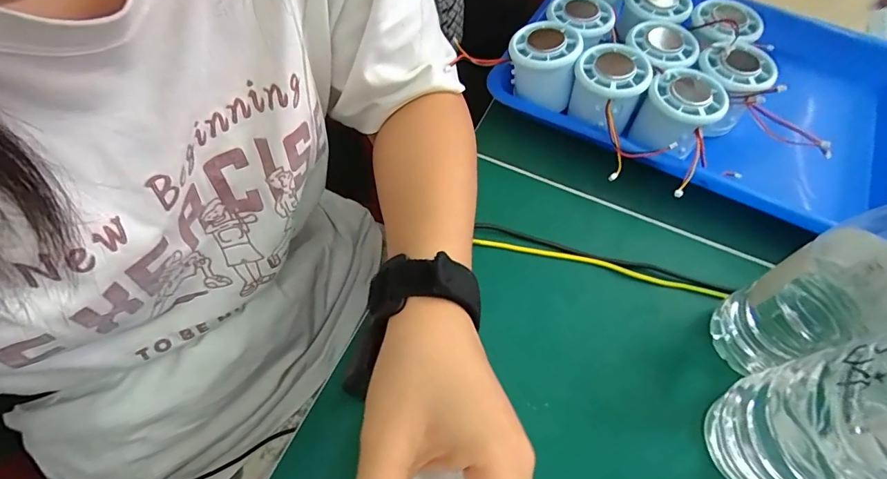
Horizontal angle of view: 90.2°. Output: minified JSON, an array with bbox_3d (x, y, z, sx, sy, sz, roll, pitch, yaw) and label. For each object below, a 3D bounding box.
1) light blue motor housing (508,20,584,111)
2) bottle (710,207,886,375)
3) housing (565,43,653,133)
[{"bbox_3d":[0.083,-0.148,0.366,0.059,0.043,0.058,23,61,9],"label":"light blue motor housing"},{"bbox_3d":[0.208,0.020,0.223,0.055,0.179,0.047,-17,63,-13],"label":"bottle"},{"bbox_3d":[0.130,-0.121,0.355,0.056,0.045,0.059,32,63,13],"label":"housing"}]

